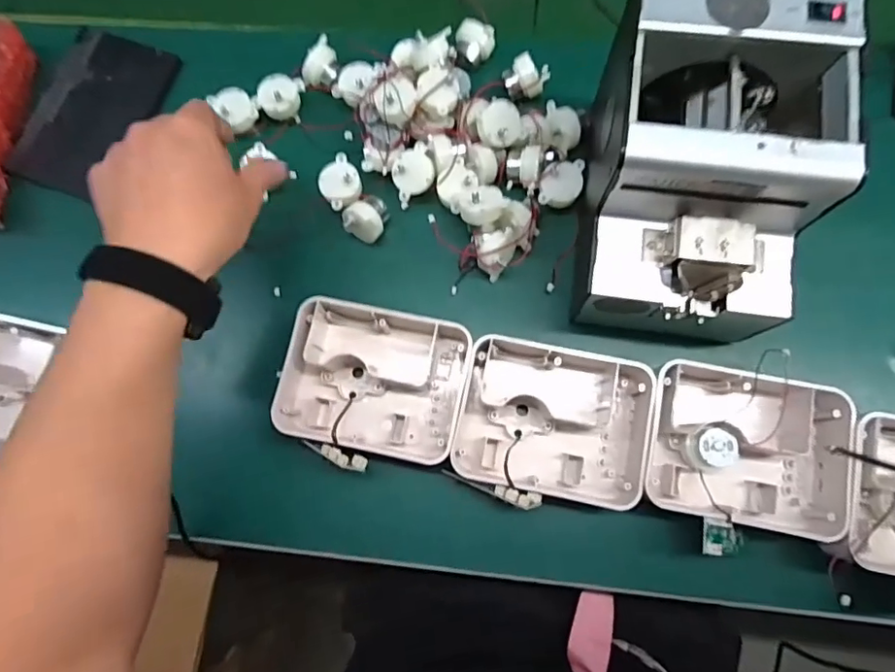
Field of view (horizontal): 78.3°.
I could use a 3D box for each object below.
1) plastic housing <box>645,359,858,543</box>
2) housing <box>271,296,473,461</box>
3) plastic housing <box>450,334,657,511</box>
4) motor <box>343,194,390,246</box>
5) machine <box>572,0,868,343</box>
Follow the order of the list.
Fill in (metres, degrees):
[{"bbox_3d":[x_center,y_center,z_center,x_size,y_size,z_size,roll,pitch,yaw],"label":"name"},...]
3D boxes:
[{"bbox_3d":[0.203,0.076,0.379,0.130,0.043,0.099,11,76,6],"label":"plastic housing"},{"bbox_3d":[-0.052,0.033,0.401,0.127,0.037,0.100,11,76,6],"label":"housing"},{"bbox_3d":[0.073,0.060,0.388,0.128,0.039,0.098,11,76,6],"label":"plastic housing"},{"bbox_3d":[-0.064,-0.094,0.436,0.031,0.027,0.032,25,78,9],"label":"motor"},{"bbox_3d":[0.158,-0.098,0.355,0.134,0.136,0.181,9,76,5],"label":"machine"}]

